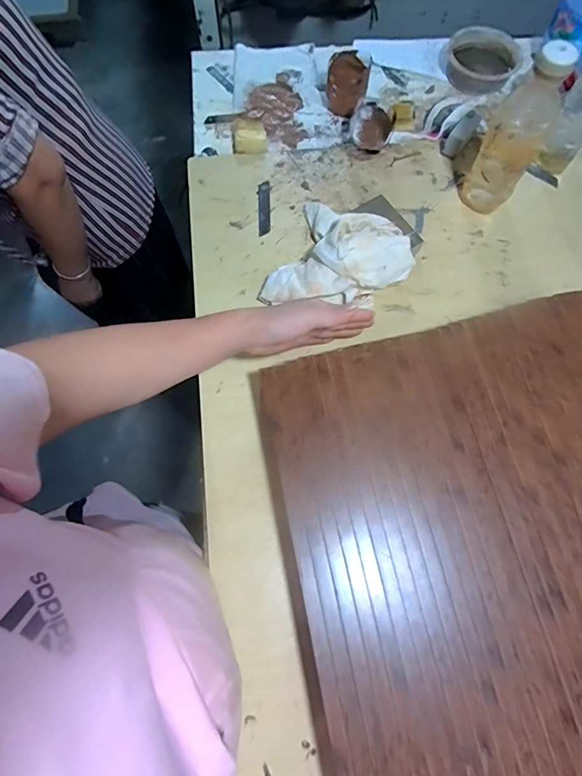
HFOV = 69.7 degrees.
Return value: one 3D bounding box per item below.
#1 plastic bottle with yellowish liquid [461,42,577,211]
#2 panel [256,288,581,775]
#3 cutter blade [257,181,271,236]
[{"bbox_3d":[0.283,-0.319,0.542,0.059,0.208,0.065,-14,73,-5],"label":"plastic bottle with yellowish liquid"},{"bbox_3d":[0.232,0.137,0.436,0.474,0.011,0.466,-13,72,-5],"label":"panel"},{"bbox_3d":[-0.040,-0.271,0.627,0.019,0.004,0.098,0,72,-1],"label":"cutter blade"}]

